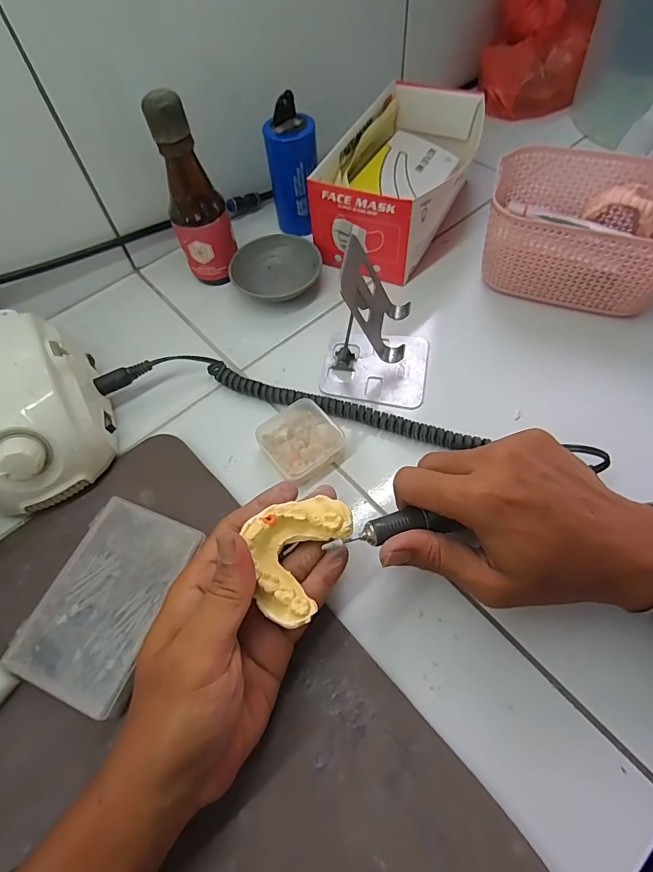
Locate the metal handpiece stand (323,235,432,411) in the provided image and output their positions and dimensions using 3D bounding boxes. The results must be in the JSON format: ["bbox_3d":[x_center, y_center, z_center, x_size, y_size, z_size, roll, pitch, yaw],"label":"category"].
[{"bbox_3d":[0.039,-0.088,0.349,0.090,0.108,0.074,11,61,10],"label":"metal handpiece stand"}]

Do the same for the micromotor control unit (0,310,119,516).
[{"bbox_3d":[-0.230,-0.021,0.343,0.101,0.079,0.137,-25,61,-10],"label":"micromotor control unit"}]

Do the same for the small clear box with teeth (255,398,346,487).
[{"bbox_3d":[-0.022,0.002,0.354,0.057,0.018,0.062,-35,63,-15],"label":"small clear box with teeth"}]

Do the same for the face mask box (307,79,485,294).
[{"bbox_3d":[0.079,-0.263,0.459,0.115,0.082,0.203,21,64,16],"label":"face mask box"}]

